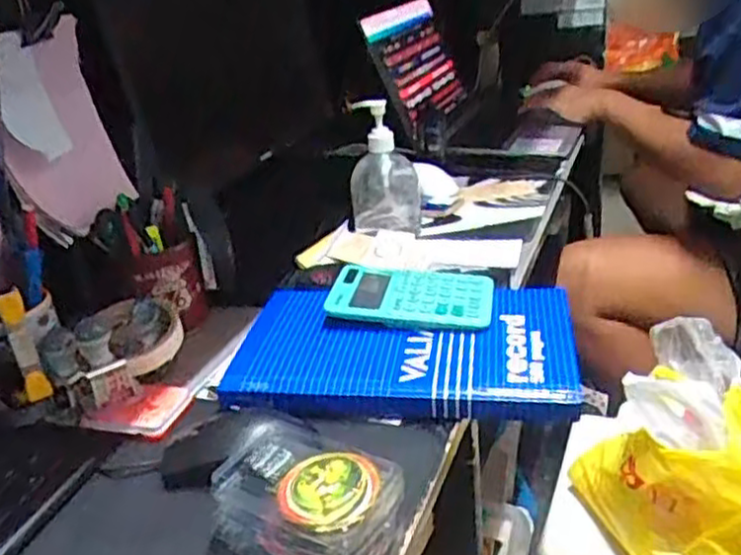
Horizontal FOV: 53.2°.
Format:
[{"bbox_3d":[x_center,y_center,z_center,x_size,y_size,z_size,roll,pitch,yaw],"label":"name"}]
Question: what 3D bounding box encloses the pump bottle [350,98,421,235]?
[{"bbox_3d":[0.015,-0.144,0.947,0.087,0.154,0.085,-1,25,11],"label":"pump bottle"}]

